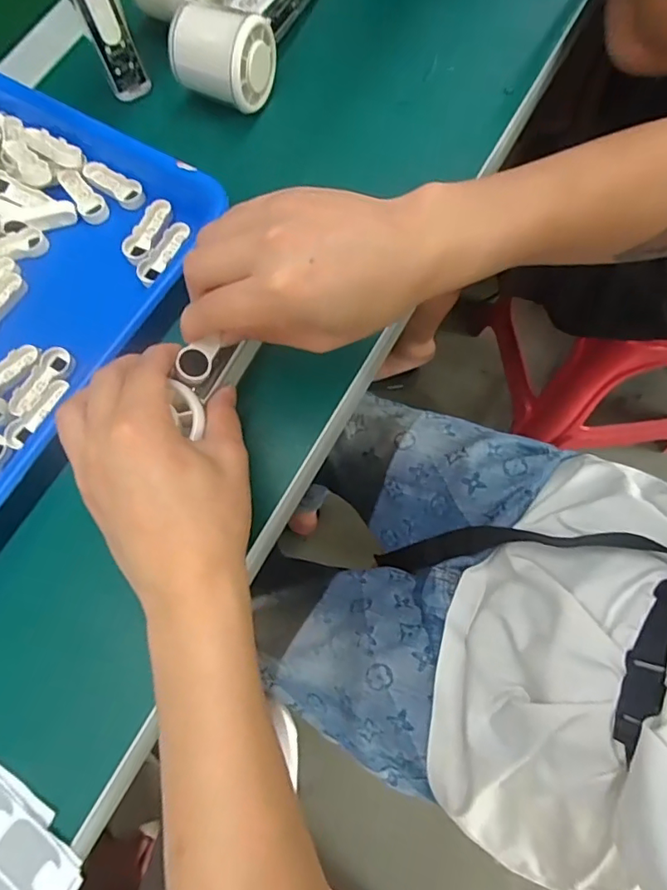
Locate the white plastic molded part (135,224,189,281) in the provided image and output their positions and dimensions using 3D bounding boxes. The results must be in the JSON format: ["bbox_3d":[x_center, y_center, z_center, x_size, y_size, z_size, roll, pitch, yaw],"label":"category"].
[{"bbox_3d":[-0.117,-0.133,0.364,0.013,0.010,0.049,34,78,11],"label":"white plastic molded part"}]

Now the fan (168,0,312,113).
[{"bbox_3d":[-0.064,-0.324,0.393,0.069,0.049,0.151,17,74,9],"label":"fan"}]

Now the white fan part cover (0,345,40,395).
[{"bbox_3d":[-0.211,-0.045,0.337,0.049,0.005,0.019,-39,76,-9],"label":"white fan part cover"}]

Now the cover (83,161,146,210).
[{"bbox_3d":[-0.158,-0.189,0.381,0.052,0.007,0.020,35,78,13],"label":"cover"}]

